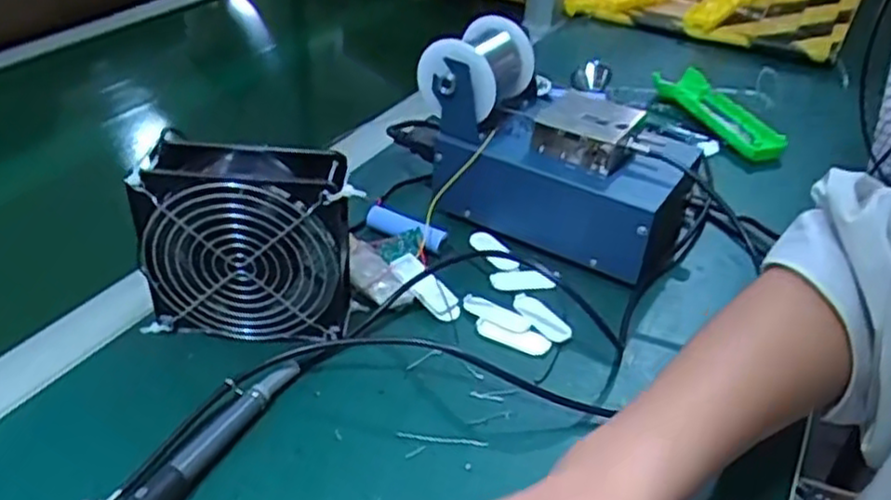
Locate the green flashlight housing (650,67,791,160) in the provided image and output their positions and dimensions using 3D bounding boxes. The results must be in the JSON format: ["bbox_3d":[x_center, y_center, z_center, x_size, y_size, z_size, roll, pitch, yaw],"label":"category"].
[{"bbox_3d":[0.278,-0.140,0.740,0.063,0.028,0.161,-7,39,-17],"label":"green flashlight housing"}]

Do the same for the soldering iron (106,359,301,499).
[{"bbox_3d":[-0.151,0.123,0.377,0.033,0.020,0.209,20,39,19],"label":"soldering iron"}]

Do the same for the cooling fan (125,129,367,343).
[{"bbox_3d":[-0.122,-0.003,0.460,0.121,0.122,0.046,5,37,-1],"label":"cooling fan"}]

